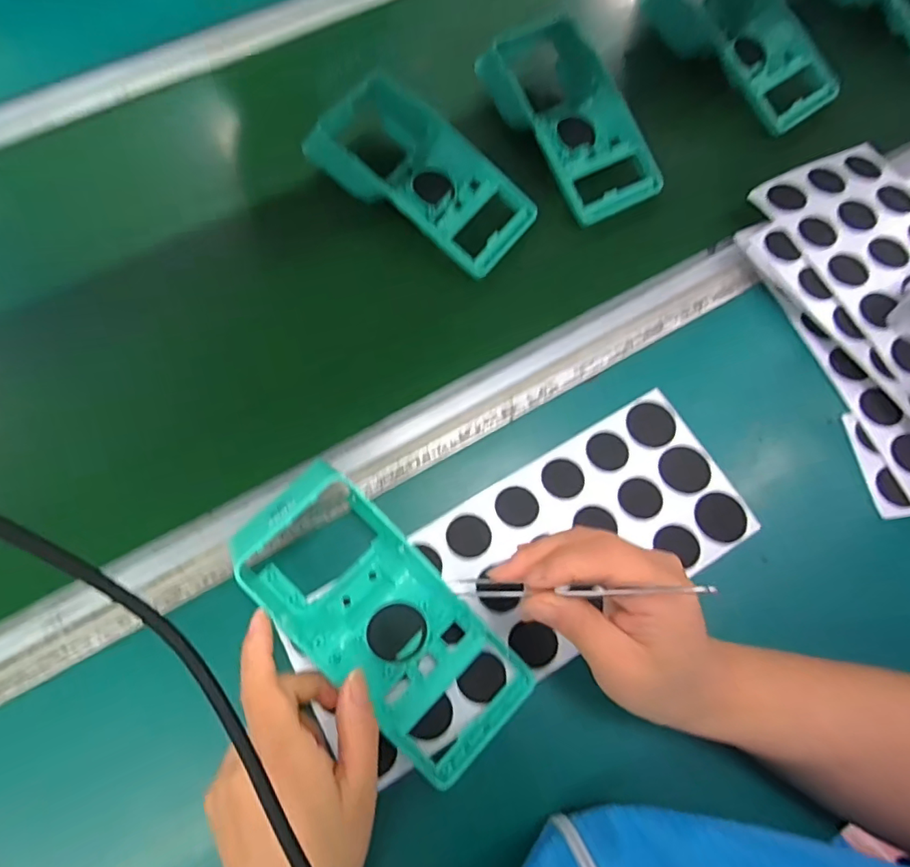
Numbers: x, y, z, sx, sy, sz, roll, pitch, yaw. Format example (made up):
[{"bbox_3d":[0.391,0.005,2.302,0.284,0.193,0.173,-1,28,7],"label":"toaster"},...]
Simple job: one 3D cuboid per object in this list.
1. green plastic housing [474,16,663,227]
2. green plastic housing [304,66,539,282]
[{"bbox_3d":[0.099,-0.265,0.445,0.098,0.042,0.174,-29,74,-10],"label":"green plastic housing"},{"bbox_3d":[-0.025,-0.211,0.426,0.179,0.044,0.101,35,74,11],"label":"green plastic housing"}]

